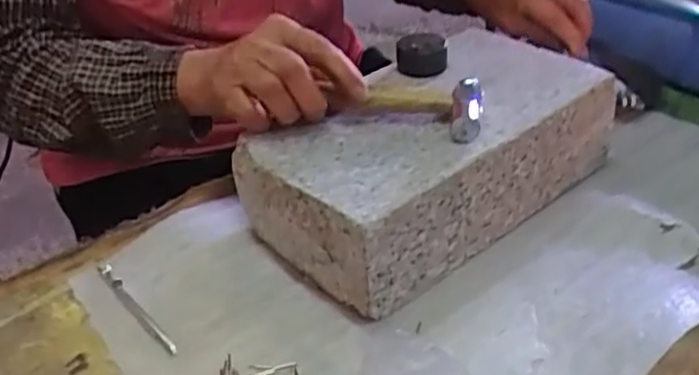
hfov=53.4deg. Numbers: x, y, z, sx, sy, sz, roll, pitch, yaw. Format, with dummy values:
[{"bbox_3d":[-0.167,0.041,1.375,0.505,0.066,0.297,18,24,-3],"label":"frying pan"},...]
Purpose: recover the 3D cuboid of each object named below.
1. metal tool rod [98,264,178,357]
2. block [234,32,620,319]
[{"bbox_3d":[-0.138,0.076,0.445,0.008,0.008,0.100,-29,41,-29],"label":"metal tool rod"},{"bbox_3d":[0.059,-0.026,0.495,0.249,0.081,0.137,-29,41,-29],"label":"block"}]

